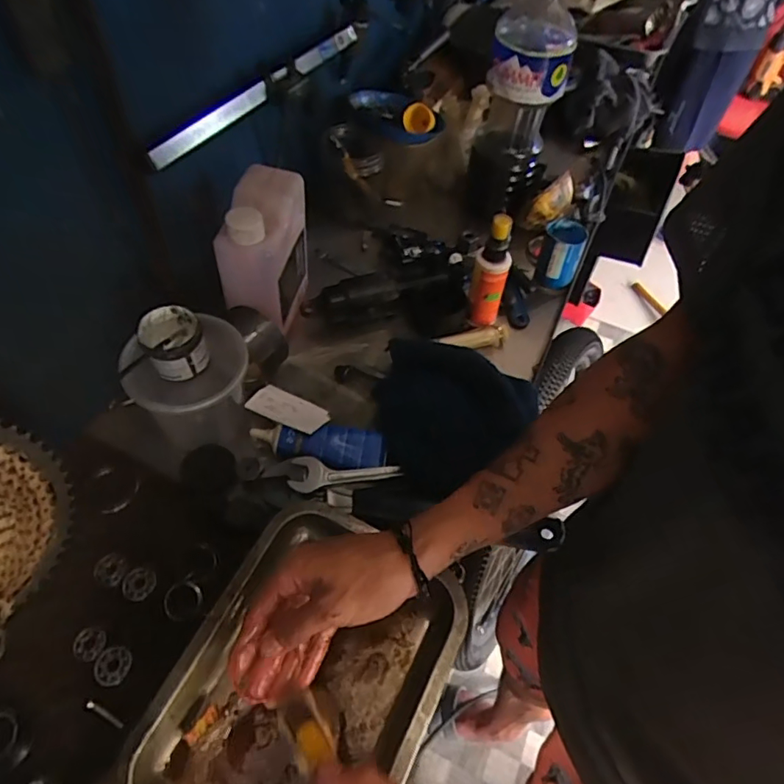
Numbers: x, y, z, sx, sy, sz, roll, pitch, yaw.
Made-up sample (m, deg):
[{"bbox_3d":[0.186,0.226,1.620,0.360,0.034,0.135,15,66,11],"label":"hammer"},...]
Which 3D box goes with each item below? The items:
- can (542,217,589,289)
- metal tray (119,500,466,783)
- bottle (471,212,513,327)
[{"bbox_3d":[0.231,-0.190,0.725,0.055,0.079,0.067,19,55,9],"label":"can"},{"bbox_3d":[-0.066,0.229,0.412,0.182,0.052,0.252,24,56,13],"label":"metal tray"},{"bbox_3d":[0.122,-0.148,0.643,0.042,0.152,0.034,14,54,6],"label":"bottle"}]

